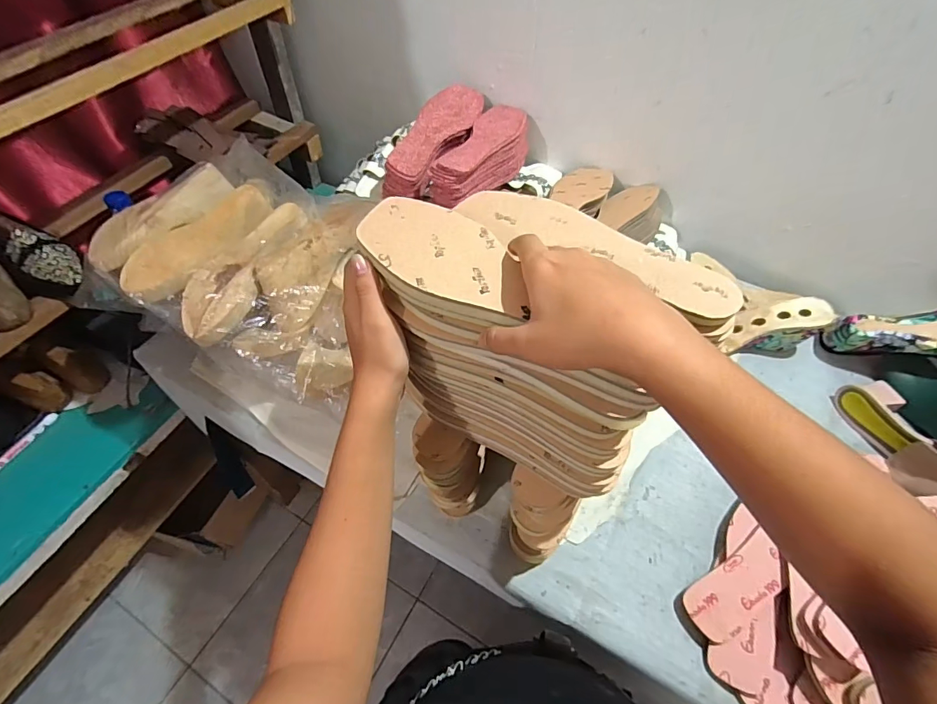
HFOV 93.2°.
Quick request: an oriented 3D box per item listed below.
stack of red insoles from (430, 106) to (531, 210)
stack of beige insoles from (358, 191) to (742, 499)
[{"bbox_3d":[0.029,-0.340,0.786,0.100,0.073,0.249,21,57,14],"label":"stack of red insoles"},{"bbox_3d":[0.052,-0.024,0.385,0.249,0.159,0.170,33,60,20],"label":"stack of beige insoles"}]

